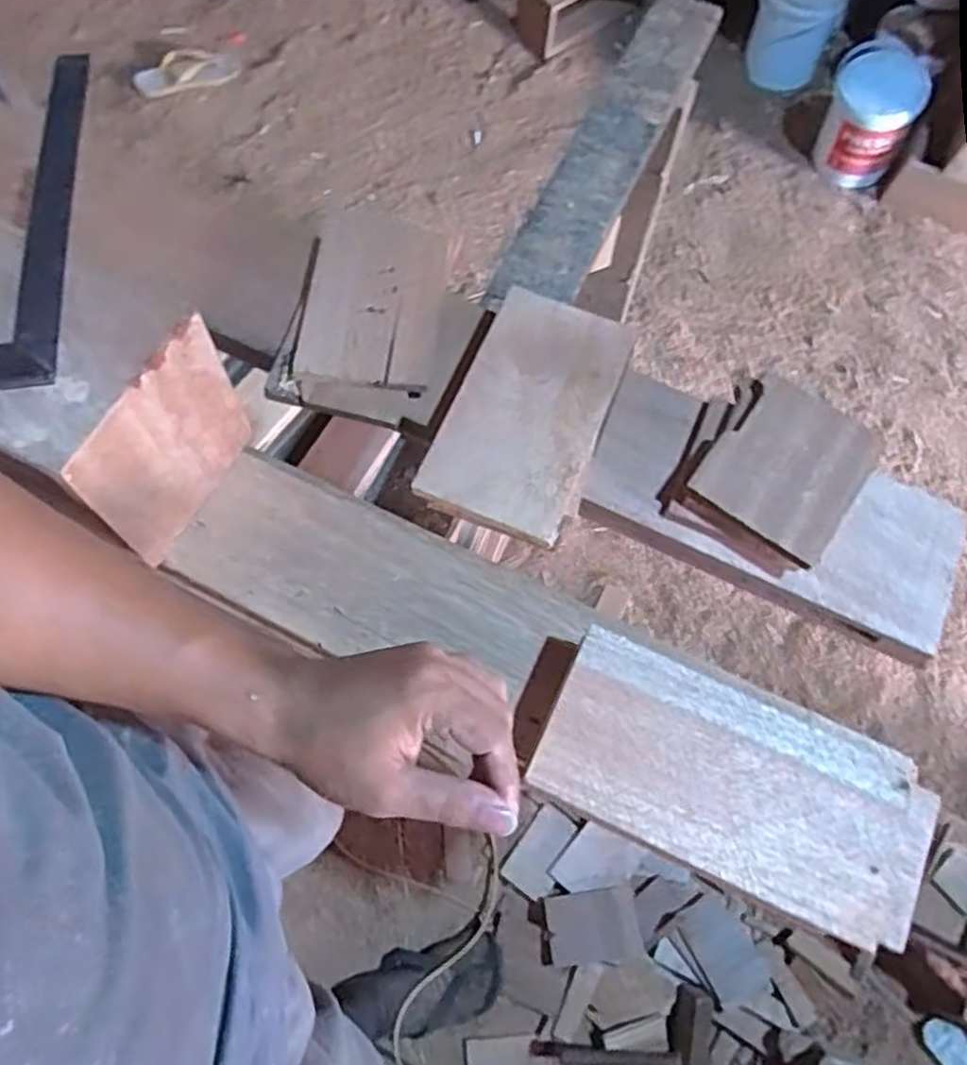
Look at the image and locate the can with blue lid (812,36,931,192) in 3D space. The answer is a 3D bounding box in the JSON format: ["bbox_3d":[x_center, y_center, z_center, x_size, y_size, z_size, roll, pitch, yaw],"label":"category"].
[{"bbox_3d":[0.803,-0.874,1.578,0.174,0.211,0.174,1,69,-1],"label":"can with blue lid"}]

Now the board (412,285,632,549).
[{"bbox_3d":[0.037,-0.098,0.585,0.117,0.018,0.198,22,70,7],"label":"board"}]

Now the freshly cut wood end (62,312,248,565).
[{"bbox_3d":[-0.206,-0.055,0.497,0.010,0.141,0.128,24,70,7],"label":"freshly cut wood end"}]

